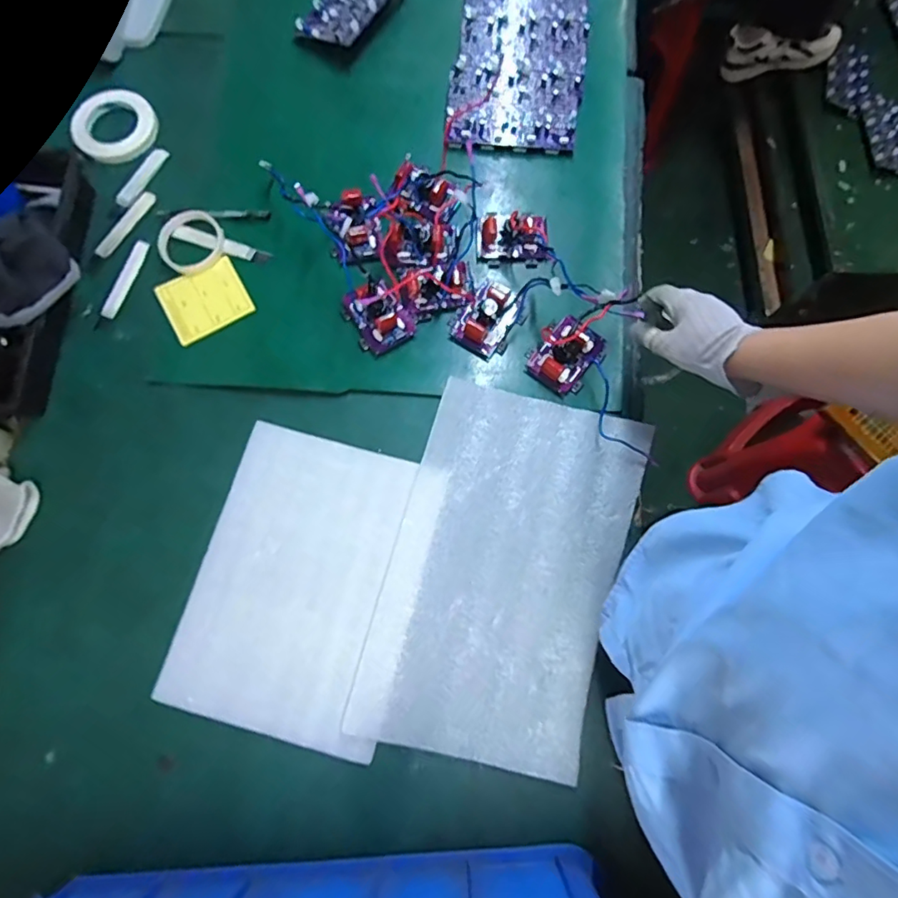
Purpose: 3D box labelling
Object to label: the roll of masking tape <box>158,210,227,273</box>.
[{"bbox_3d":[-0.355,-0.287,0.722,0.089,0.020,0.079,-41,79,-11],"label":"roll of masking tape"}]

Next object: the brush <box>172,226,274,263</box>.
[{"bbox_3d":[-0.316,-0.286,0.728,0.135,0.007,0.021,17,75,4],"label":"brush"}]

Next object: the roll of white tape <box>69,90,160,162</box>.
[{"bbox_3d":[-0.491,-0.477,0.770,0.119,0.014,0.118,0,75,-1],"label":"roll of white tape"}]

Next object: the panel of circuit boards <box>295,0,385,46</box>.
[{"bbox_3d":[-0.145,-0.718,0.824,0.112,0.022,0.214,26,76,17],"label":"panel of circuit boards"}]

